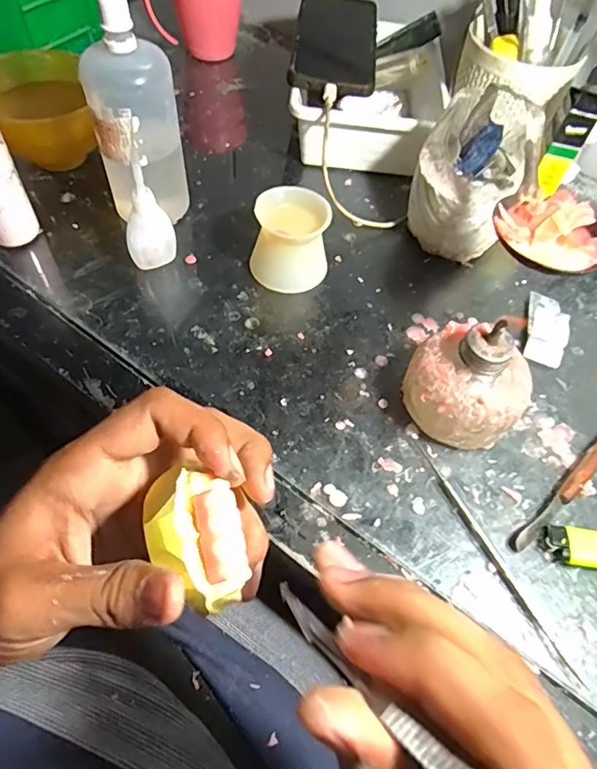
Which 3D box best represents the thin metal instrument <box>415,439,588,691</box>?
[{"bbox_3d":[0.114,0.099,0.301,0.008,0.004,0.152,-21,63,-17],"label":"thin metal instrument"}]

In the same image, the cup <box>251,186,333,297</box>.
[{"bbox_3d":[-0.006,-0.112,0.394,0.056,0.057,0.054,2,58,-4],"label":"cup"}]

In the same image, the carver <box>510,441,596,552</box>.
[{"bbox_3d":[0.192,0.051,0.332,0.166,0.013,0.012,-36,68,-23],"label":"carver"}]

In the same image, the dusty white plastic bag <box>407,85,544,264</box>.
[{"bbox_3d":[0.134,-0.161,0.406,0.081,0.110,0.077,29,61,12],"label":"dusty white plastic bag"}]

